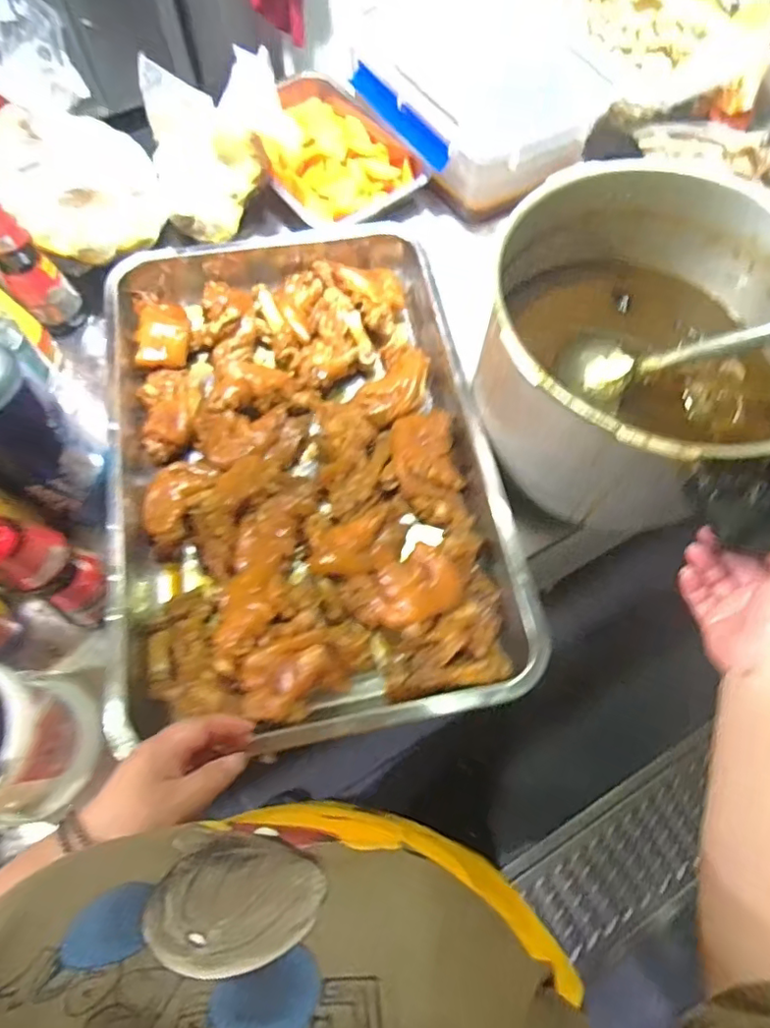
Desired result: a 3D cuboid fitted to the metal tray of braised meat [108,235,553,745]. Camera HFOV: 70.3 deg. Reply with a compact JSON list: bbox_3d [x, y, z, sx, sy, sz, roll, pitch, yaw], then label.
[{"bbox_3d":[-0.096,-0.079,0.613,0.396,0.075,0.612,-11,66,-6],"label":"metal tray of braised meat"}]

